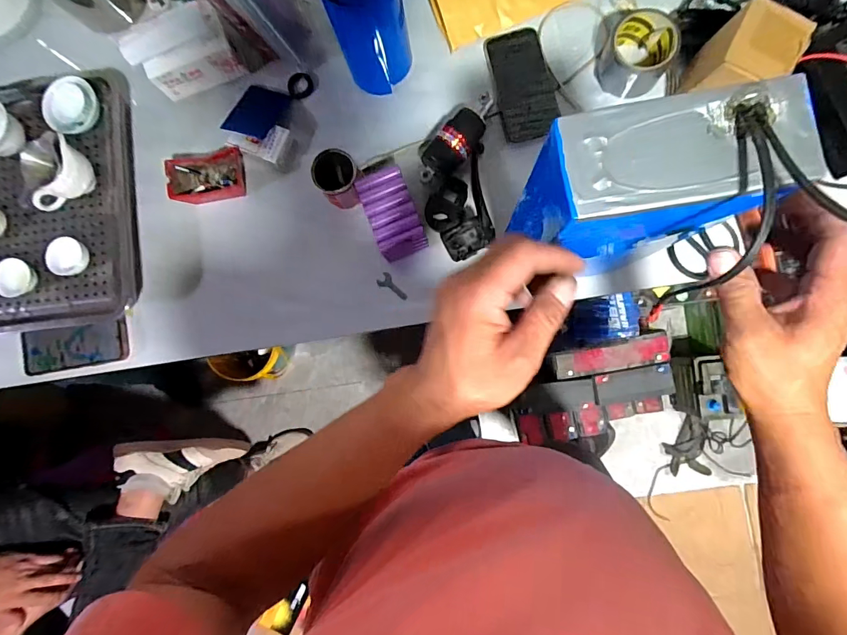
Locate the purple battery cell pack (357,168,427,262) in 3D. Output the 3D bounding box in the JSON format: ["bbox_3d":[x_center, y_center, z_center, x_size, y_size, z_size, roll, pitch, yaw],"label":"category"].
[{"bbox_3d":[-0.042,-0.141,0.603,0.066,0.065,0.121,-21,85,3],"label":"purple battery cell pack"}]

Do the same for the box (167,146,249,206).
[{"bbox_3d":[-0.329,-0.215,0.649,0.114,0.039,0.068,-11,86,4],"label":"box"}]

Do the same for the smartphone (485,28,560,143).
[{"bbox_3d":[0.149,-0.350,0.635,0.083,0.009,0.162,-13,86,4],"label":"smartphone"}]

